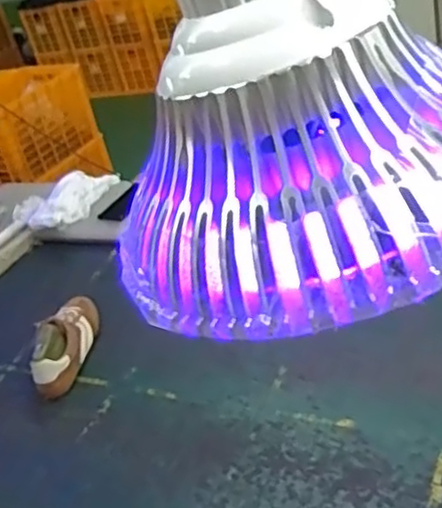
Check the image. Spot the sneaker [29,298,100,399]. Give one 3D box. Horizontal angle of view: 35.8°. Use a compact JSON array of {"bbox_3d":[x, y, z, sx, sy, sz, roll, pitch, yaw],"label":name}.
[{"bbox_3d":[-0.287,0.154,1.270,0.083,0.087,0.245,1,34,10],"label":"sneaker"}]

